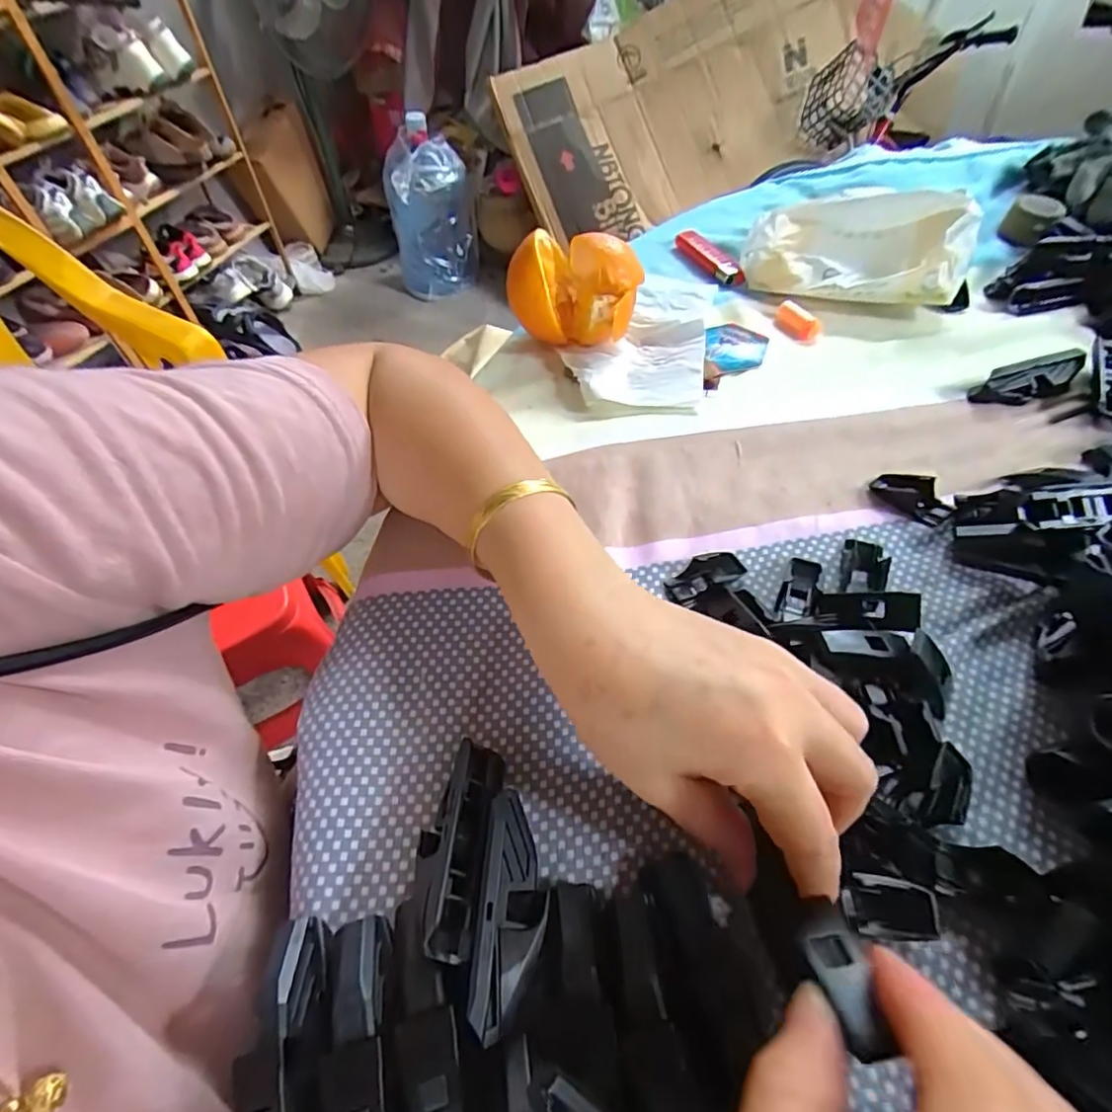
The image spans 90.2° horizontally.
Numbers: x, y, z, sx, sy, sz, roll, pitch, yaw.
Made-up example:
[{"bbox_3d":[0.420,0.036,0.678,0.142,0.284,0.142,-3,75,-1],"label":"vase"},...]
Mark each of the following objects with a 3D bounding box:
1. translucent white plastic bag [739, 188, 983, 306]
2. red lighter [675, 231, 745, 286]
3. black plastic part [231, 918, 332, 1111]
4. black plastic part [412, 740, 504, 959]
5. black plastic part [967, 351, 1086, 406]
[{"bbox_3d":[0.219,-0.230,0.411,0.149,0.048,0.088,9,55,11],"label":"translucent white plastic bag"},{"bbox_3d":[0.130,-0.247,0.462,0.020,0.013,0.085,-19,55,-9],"label":"red lighter"},{"bbox_3d":[-0.084,0.157,0.174,0.022,0.020,0.071,-15,54,-6],"label":"black plastic part"},{"bbox_3d":[-0.036,0.099,0.199,0.022,0.022,0.073,2,40,6],"label":"black plastic part"},{"bbox_3d":[0.297,-0.110,0.343,0.075,0.017,0.021,-15,54,-6],"label":"black plastic part"}]

